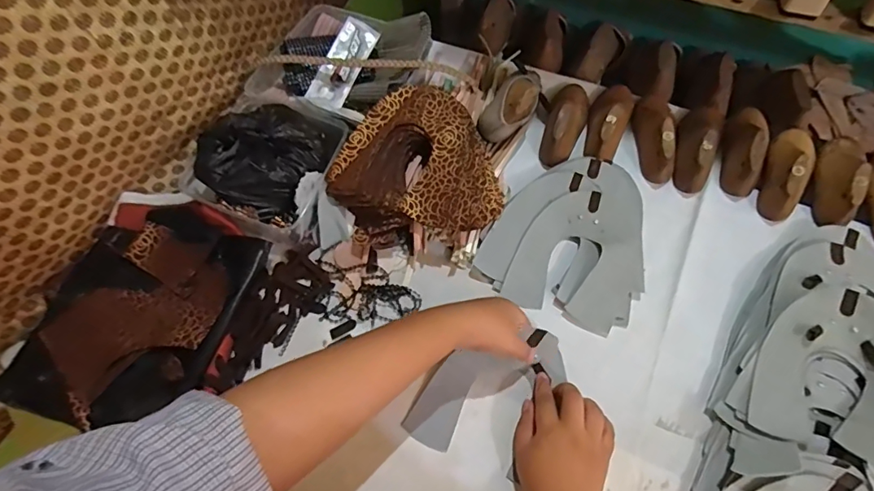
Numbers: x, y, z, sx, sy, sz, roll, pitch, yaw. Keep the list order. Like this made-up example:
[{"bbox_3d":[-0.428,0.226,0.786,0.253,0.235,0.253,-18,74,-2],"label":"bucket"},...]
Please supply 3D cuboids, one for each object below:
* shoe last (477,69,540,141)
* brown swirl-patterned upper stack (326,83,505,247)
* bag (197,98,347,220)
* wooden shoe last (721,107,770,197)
[{"bbox_3d":[0.101,-0.189,0.628,0.058,0.065,0.158,25,50,14],"label":"shoe last"},{"bbox_3d":[-0.028,-0.095,0.576,0.198,0.068,0.184,-5,63,0],"label":"brown swirl-patterned upper stack"},{"bbox_3d":[-0.197,-0.115,0.568,0.139,0.079,0.158,23,66,14],"label":"bag"},{"bbox_3d":[0.389,-0.128,0.597,0.041,0.054,0.127,17,65,11],"label":"wooden shoe last"}]

